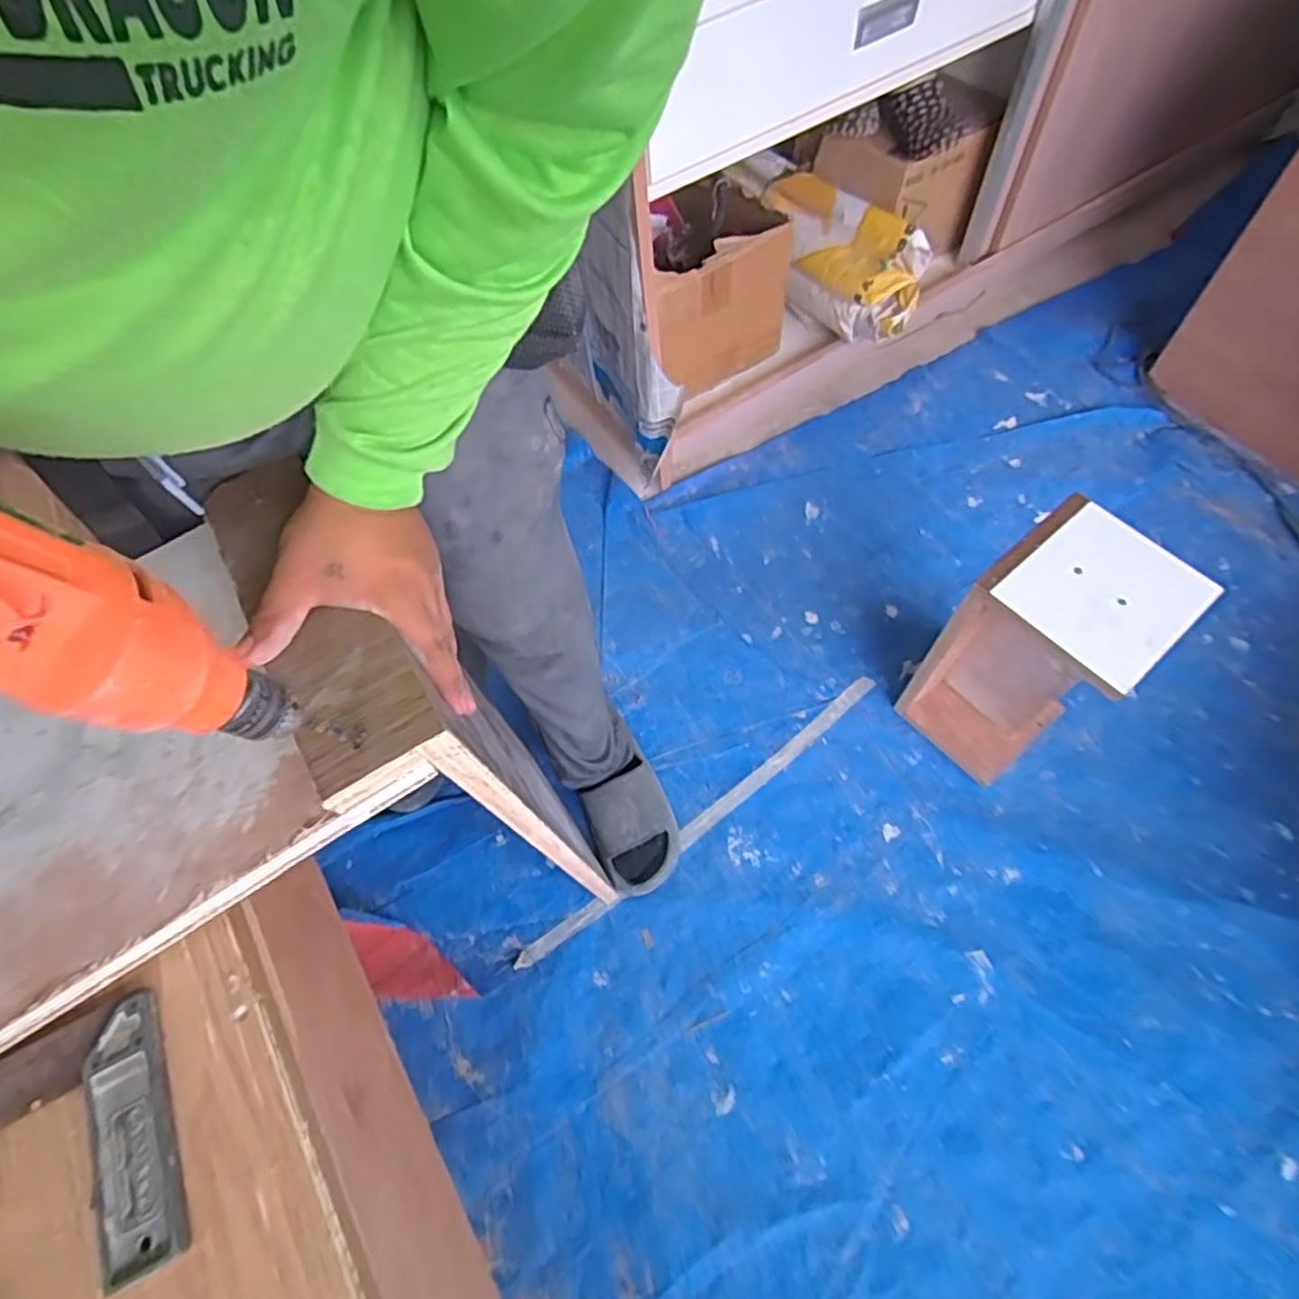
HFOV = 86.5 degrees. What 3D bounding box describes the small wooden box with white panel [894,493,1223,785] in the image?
[{"bbox_3d":[0.496,0.017,0.904,0.189,0.376,0.178,-38,66,-14],"label":"small wooden box with white panel"}]

